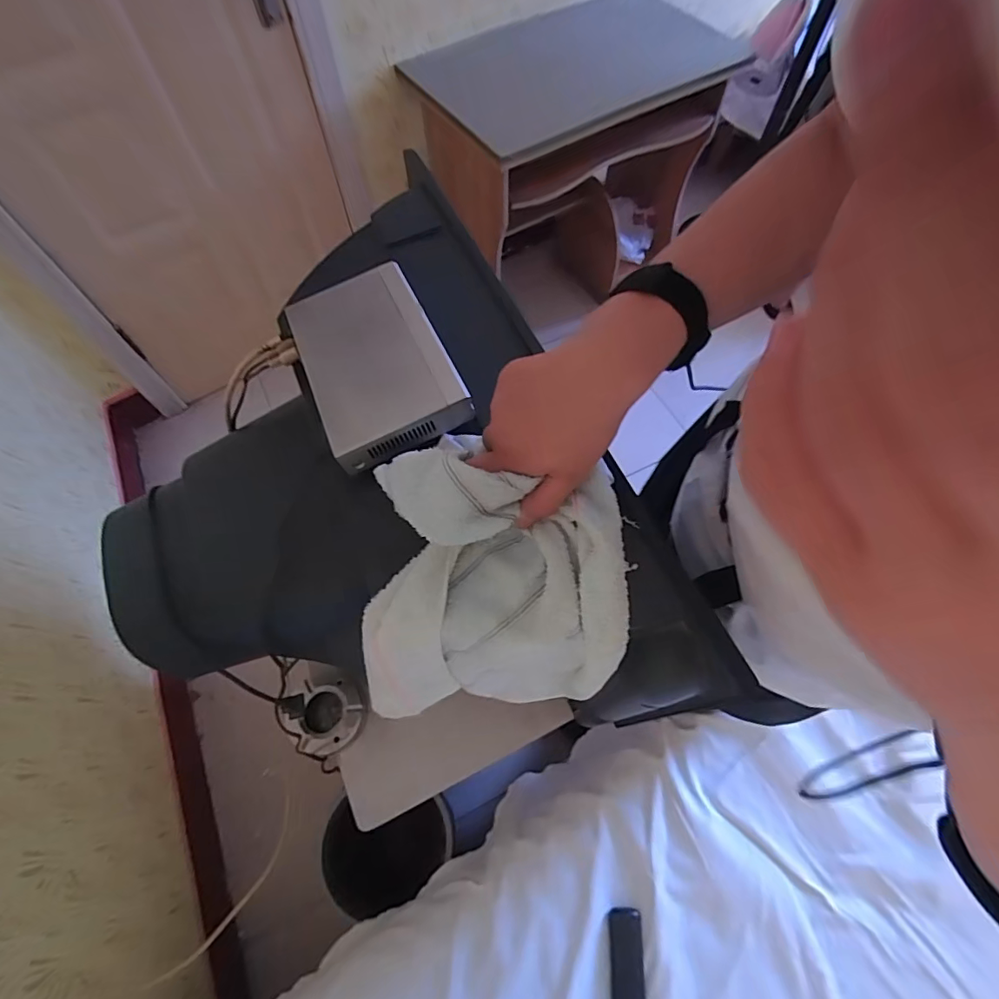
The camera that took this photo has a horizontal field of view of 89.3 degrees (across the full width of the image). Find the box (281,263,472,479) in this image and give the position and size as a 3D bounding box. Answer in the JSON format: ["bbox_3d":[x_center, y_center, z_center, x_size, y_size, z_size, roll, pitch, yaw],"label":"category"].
[{"bbox_3d":[-0.114,-0.132,0.458,0.123,0.029,0.199,-22,66,-10],"label":"box"}]

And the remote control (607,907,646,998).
[{"bbox_3d":[0.178,0.661,0.707,0.049,0.026,0.145,1,64,1],"label":"remote control"}]

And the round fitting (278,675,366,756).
[{"bbox_3d":[-0.260,0.323,0.760,0.120,0.048,0.102,7,64,4],"label":"round fitting"}]

